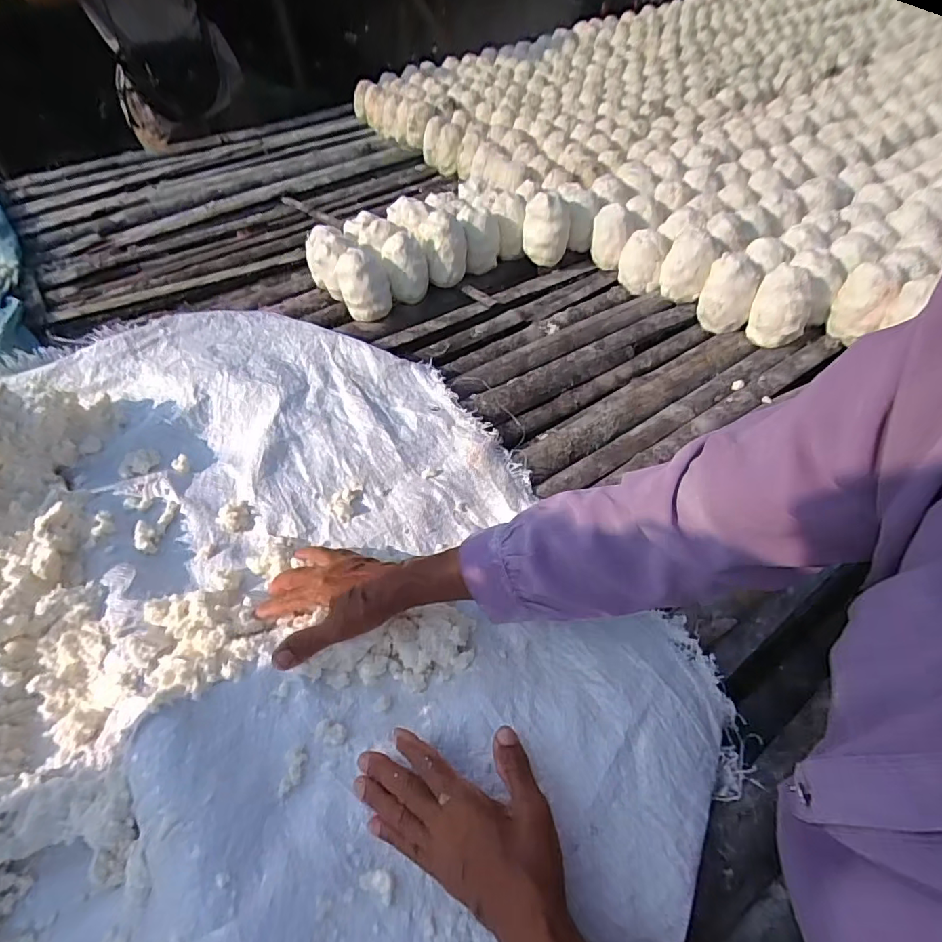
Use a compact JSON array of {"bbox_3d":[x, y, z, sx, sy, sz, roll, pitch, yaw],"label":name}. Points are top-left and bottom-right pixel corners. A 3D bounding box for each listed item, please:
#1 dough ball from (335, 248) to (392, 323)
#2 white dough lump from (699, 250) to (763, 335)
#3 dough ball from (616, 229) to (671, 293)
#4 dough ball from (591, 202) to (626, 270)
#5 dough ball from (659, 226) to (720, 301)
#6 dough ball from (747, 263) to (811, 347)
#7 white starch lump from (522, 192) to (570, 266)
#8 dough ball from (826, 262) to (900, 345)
[{"bbox_3d":[-0.184,-0.310,0.889,0.092,0.110,0.080,-12,50,-5],"label":"dough ball"},{"bbox_3d":[0.408,-0.283,0.834,0.077,0.097,0.072,17,53,17],"label":"white dough lump"},{"bbox_3d":[0.295,-0.362,0.905,0.077,0.076,0.071,12,52,14],"label":"dough ball"},{"bbox_3d":[0.249,-0.418,0.941,0.069,0.086,0.062,9,51,12],"label":"dough ball"},{"bbox_3d":[0.356,-0.334,0.861,0.077,0.100,0.073,23,55,22],"label":"dough ball"},{"bbox_3d":[0.470,-0.247,0.795,0.080,0.099,0.069,20,54,20],"label":"dough ball"},{"bbox_3d":[0.134,-0.434,0.939,0.081,0.101,0.069,4,50,8],"label":"white starch lump"},{"bbox_3d":[0.577,-0.244,0.781,0.068,0.103,0.062,29,58,25],"label":"dough ball"}]

